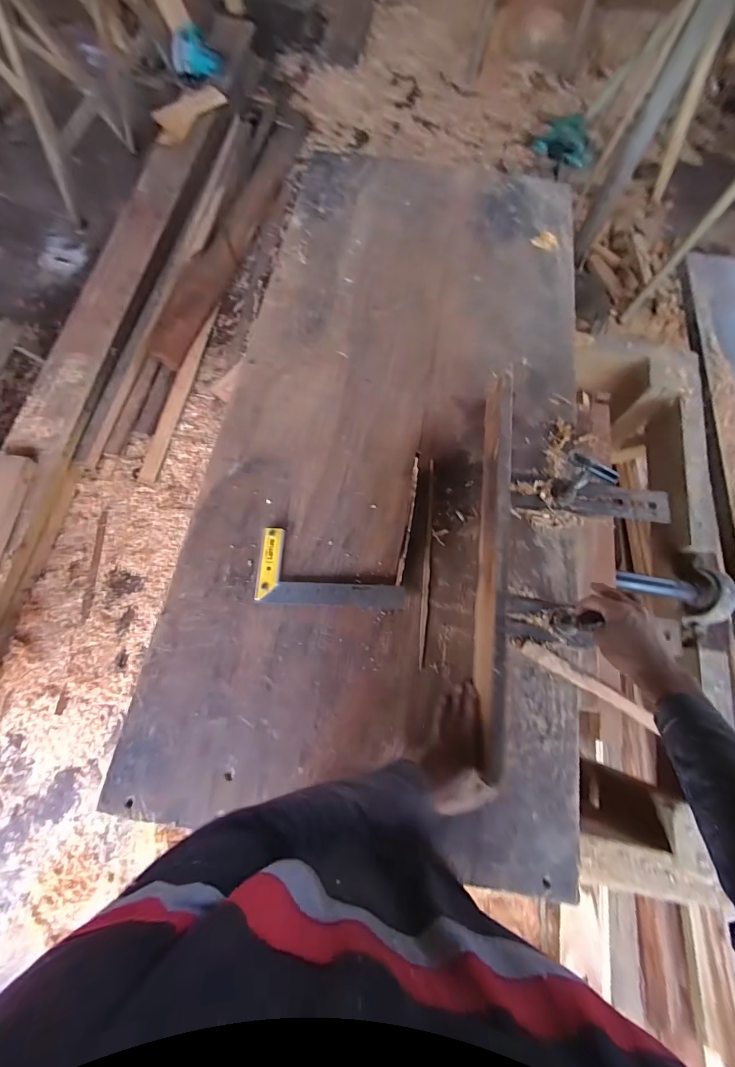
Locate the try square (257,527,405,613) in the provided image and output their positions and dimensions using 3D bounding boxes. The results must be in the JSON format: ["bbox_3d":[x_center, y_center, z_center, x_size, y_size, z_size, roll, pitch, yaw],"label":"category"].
[{"bbox_3d":[-0.062,0.064,0.676,0.254,0.013,0.128,4,71,0],"label":"try square"}]

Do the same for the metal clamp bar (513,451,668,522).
[{"bbox_3d":[0.426,-0.086,0.699,0.282,0.141,0.077,7,71,1],"label":"metal clamp bar"}]

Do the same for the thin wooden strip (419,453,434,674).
[{"bbox_3d":[0.108,0.039,0.691,0.013,0.008,0.380,6,71,0],"label":"thin wooden strip"}]

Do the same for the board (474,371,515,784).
[{"bbox_3d":[0.213,0.011,0.646,0.026,0.105,0.671,8,70,1],"label":"board"}]

